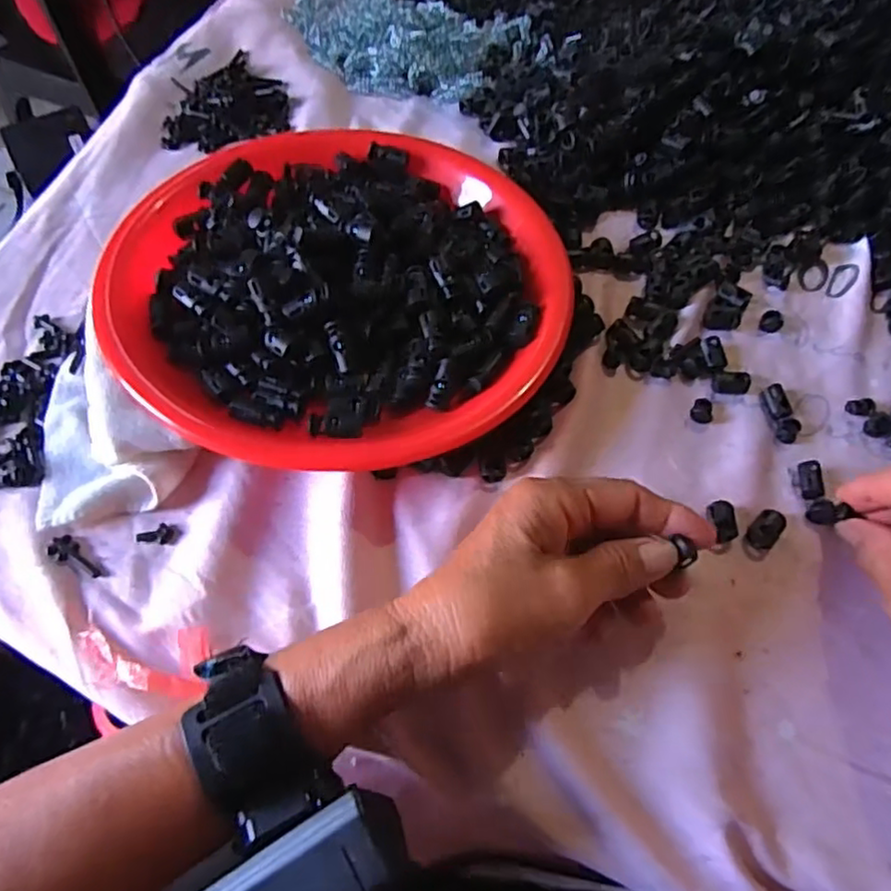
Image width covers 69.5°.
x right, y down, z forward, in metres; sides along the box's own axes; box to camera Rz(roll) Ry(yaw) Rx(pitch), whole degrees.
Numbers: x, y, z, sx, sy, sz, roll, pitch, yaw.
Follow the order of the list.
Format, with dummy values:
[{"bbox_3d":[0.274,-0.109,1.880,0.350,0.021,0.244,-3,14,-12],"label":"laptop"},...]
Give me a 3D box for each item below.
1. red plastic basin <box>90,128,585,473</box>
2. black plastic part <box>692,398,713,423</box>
[{"bbox_3d":[-0.060,-0.100,0.371,0.257,0.043,0.237,1,65,-2],"label":"red plastic basin"},{"bbox_3d":[0.149,-0.021,0.369,0.012,0.005,0.017,25,66,9],"label":"black plastic part"}]

